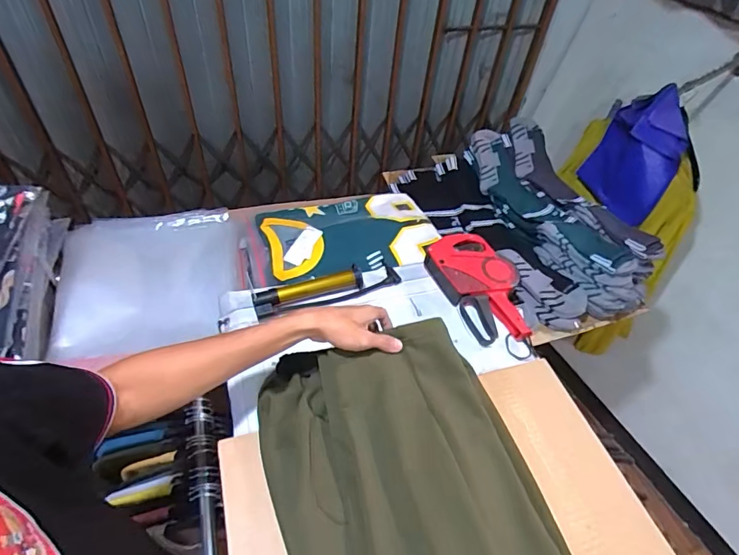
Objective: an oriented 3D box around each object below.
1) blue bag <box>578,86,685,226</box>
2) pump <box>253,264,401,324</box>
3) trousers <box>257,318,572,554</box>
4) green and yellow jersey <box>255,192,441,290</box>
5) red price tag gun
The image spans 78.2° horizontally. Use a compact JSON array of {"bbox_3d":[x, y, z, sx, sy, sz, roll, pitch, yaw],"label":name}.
[{"bbox_3d":[0.730,-0.342,1.246,0.207,0.338,0.147,28,51,18],"label":"blue bag"},{"bbox_3d":[-0.068,0.021,0.773,0.251,0.041,0.043,-13,51,-18],"label":"pump"},{"bbox_3d":[0.062,0.269,0.521,0.307,0.071,0.461,-13,51,-18],"label":"trousers"},{"bbox_3d":[-0.053,-0.096,0.971,0.362,0.040,0.221,-10,50,-15],"label":"green and yellow jersey"},{"bbox_3d":[0.208,0.019,0.802,0.134,0.057,0.239,-15,51,-20],"label":"red price tag gun"}]

